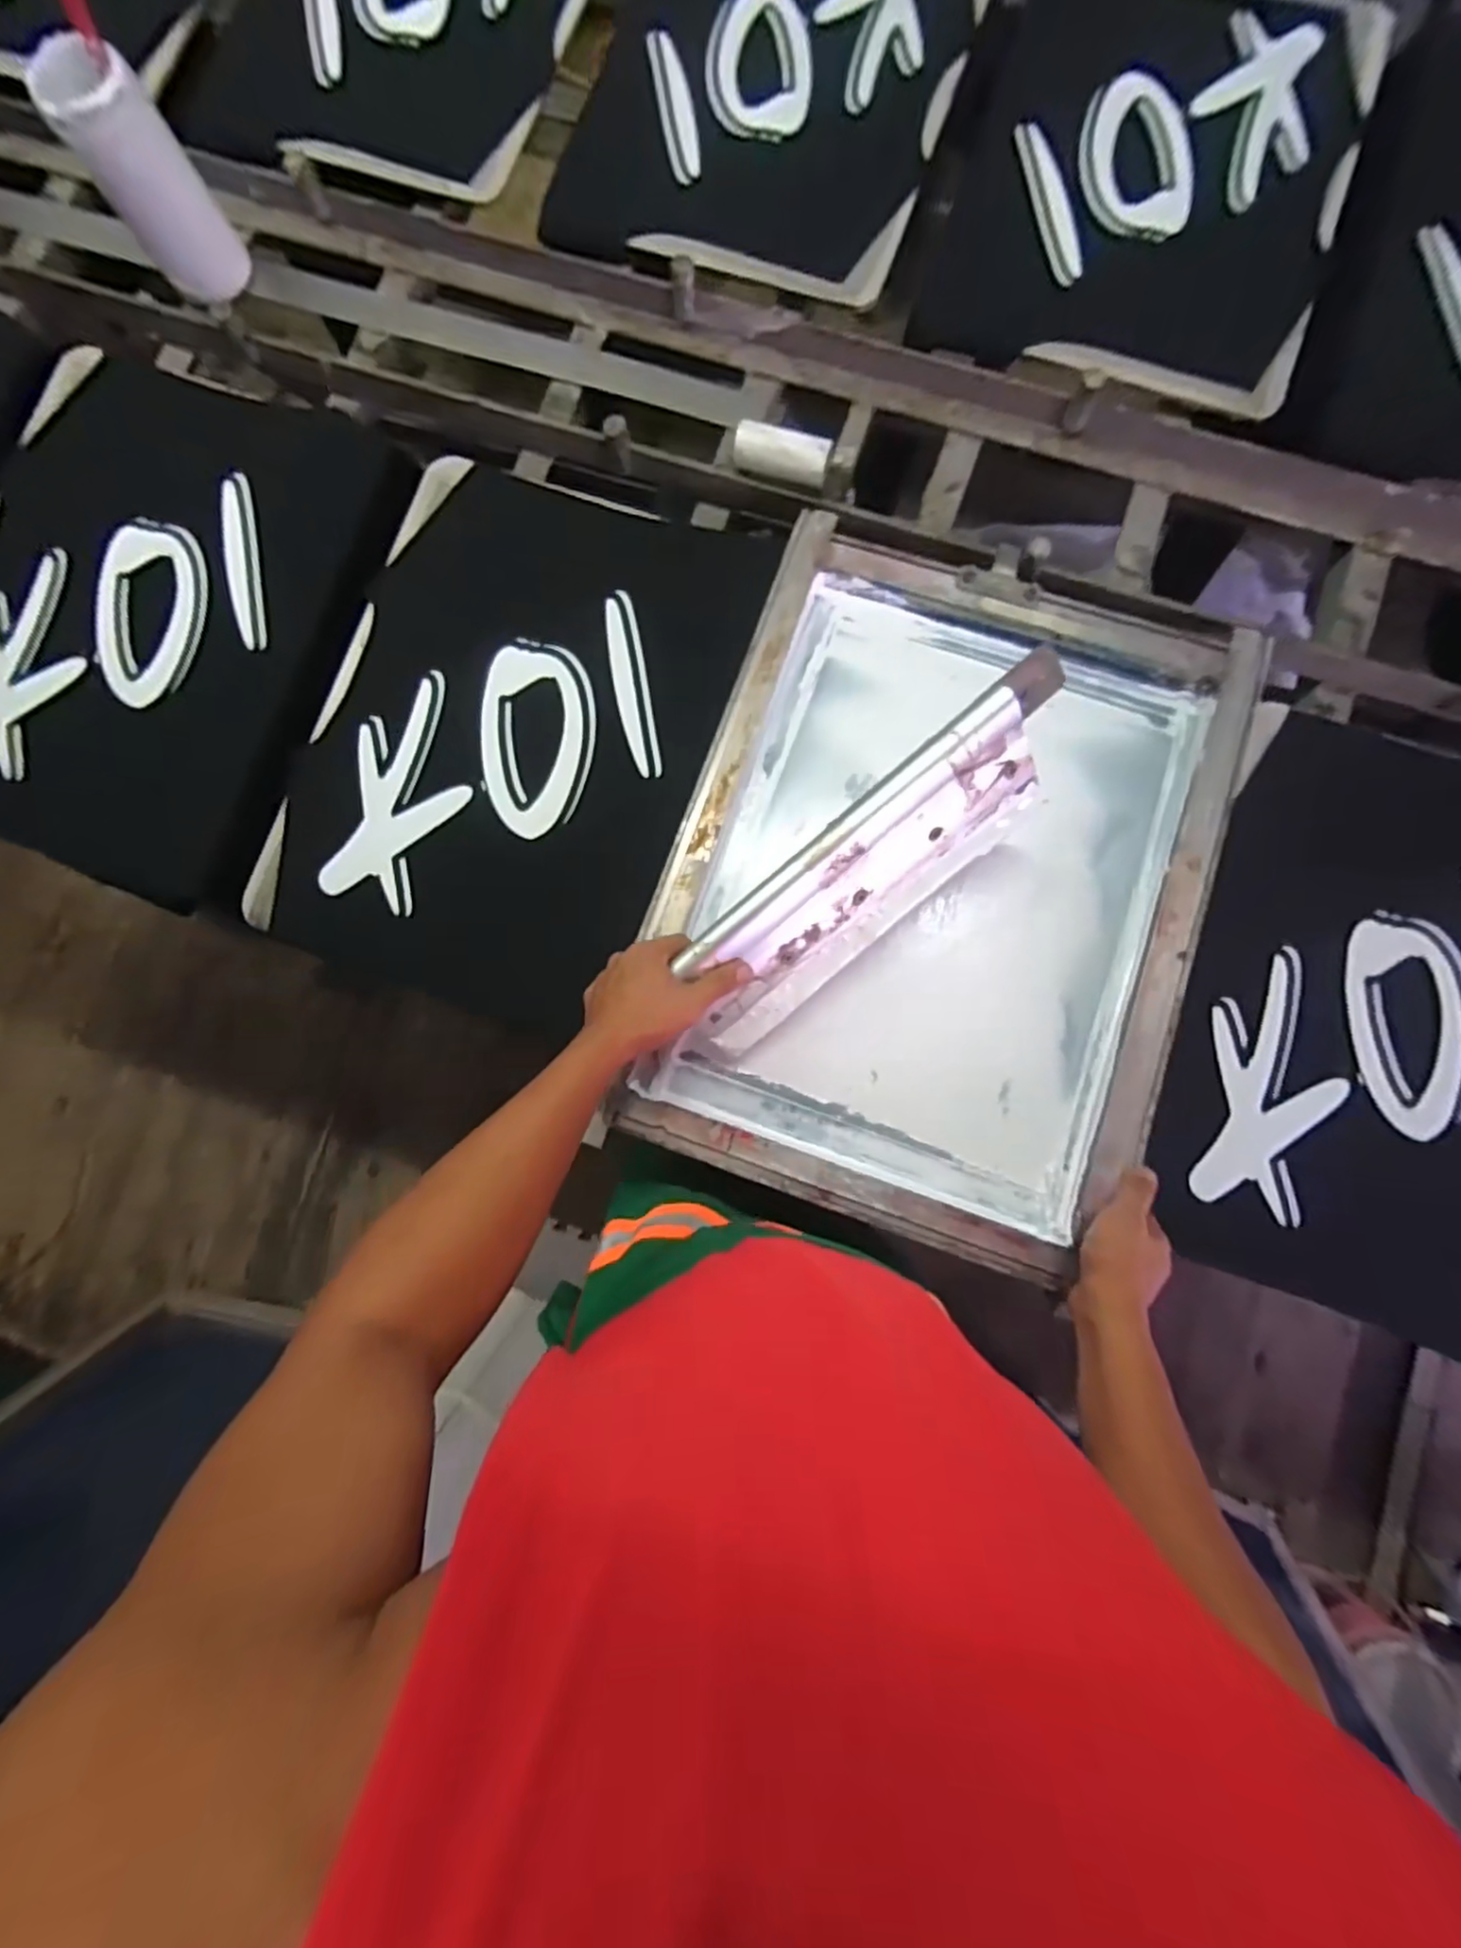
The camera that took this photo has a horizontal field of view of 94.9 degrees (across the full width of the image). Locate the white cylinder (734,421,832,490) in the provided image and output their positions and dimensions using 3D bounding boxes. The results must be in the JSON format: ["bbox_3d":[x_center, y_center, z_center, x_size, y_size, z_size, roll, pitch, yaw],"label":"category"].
[{"bbox_3d":[0.057,-0.560,0.726,0.108,0.045,0.043,16,84,3],"label":"white cylinder"}]

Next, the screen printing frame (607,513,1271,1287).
[{"bbox_3d":[0.196,-0.097,0.642,0.473,0.062,0.638,19,84,4],"label":"screen printing frame"}]

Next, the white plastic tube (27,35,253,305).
[{"bbox_3d":[-0.620,-0.844,0.719,0.099,0.164,0.087,-31,84,-2],"label":"white plastic tube"}]

